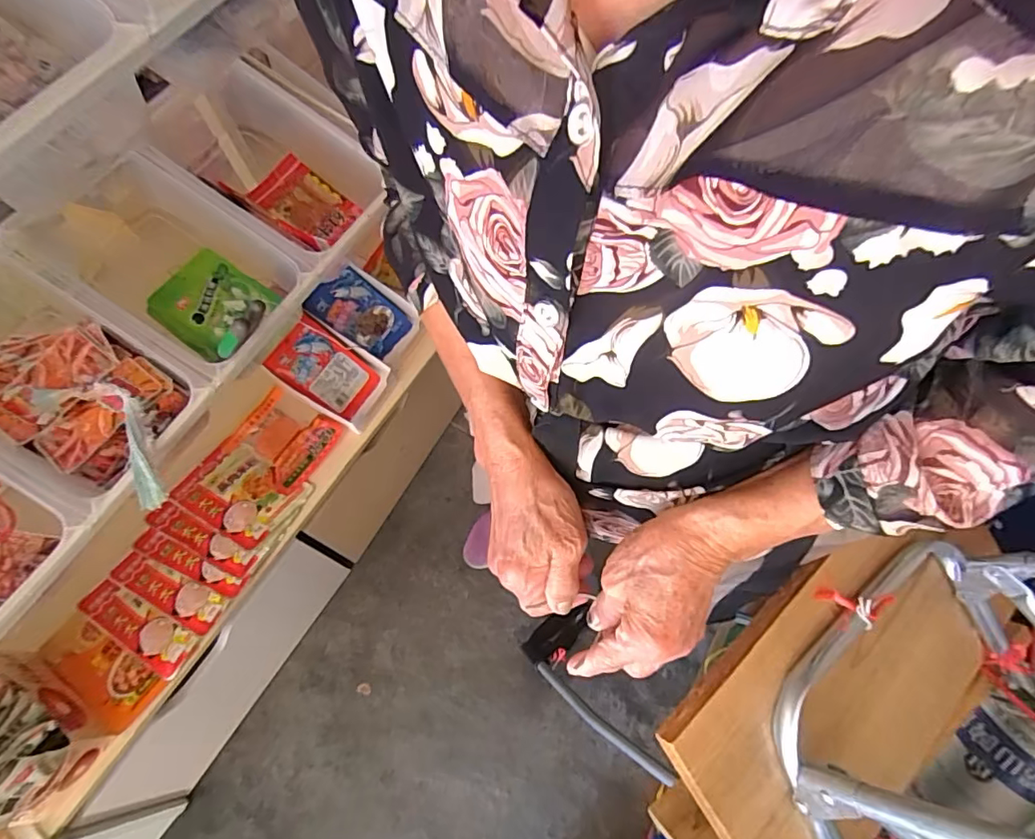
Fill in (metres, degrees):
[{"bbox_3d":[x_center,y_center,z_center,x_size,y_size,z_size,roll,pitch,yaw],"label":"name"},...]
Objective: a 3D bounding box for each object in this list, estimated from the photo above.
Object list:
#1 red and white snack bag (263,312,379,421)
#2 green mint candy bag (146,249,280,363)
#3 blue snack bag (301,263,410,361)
[{"bbox_3d":[-0.340,-0.088,0.959,0.176,0.025,0.111,39,68,-27],"label":"red and white snack bag"},{"bbox_3d":[-0.446,-0.165,0.789,0.137,0.035,0.138,34,70,-3],"label":"green mint candy bag"},{"bbox_3d":[-0.293,-0.196,1.006,0.164,0.016,0.119,42,68,-16],"label":"blue snack bag"}]

